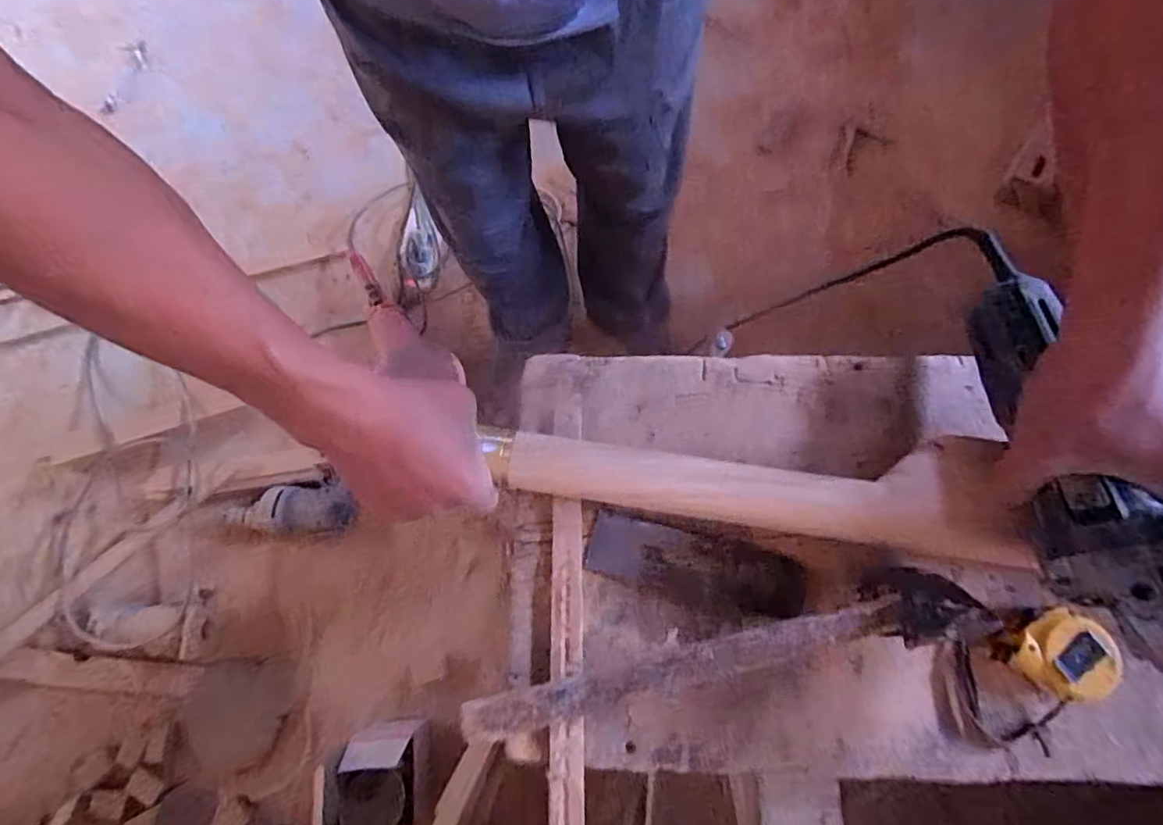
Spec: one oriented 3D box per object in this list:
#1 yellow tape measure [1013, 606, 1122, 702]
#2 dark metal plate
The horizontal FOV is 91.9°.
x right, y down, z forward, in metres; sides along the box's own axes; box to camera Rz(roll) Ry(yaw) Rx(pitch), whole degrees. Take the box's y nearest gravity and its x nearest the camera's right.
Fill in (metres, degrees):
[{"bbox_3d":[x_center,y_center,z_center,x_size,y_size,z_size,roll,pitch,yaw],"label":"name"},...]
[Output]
[{"bbox_3d":[0.322,0.162,0.382,0.055,0.036,0.052,0,75,0],"label":"yellow tape measure"},{"bbox_3d":[0.087,0.117,0.417,0.152,0.009,0.050,14,77,7],"label":"dark metal plate"}]

